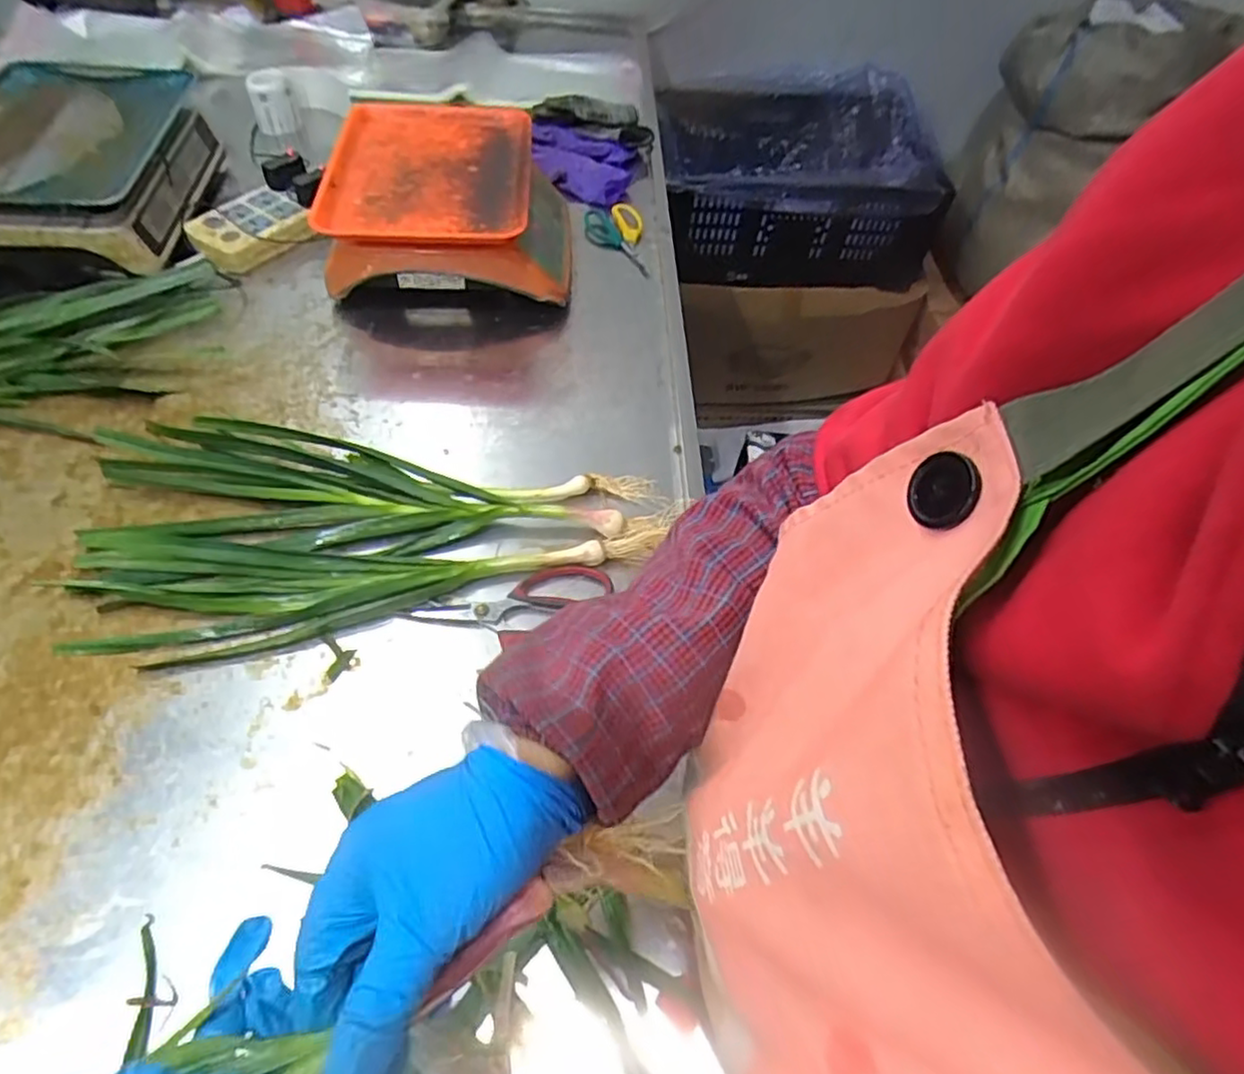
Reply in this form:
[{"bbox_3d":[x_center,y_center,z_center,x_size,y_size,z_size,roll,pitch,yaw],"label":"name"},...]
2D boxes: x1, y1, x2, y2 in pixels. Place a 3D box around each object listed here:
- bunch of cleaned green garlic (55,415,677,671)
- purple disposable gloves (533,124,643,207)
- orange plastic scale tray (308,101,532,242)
[{"bbox_3d":[-0.235,-0.033,0.659,0.517,0.039,0.238,-11,57,-12],"label":"bunch of cleaned green garlic"},{"bbox_3d":[-0.070,-0.589,1.068,0.170,0.040,0.158,14,55,5],"label":"purple disposable gloves"},{"bbox_3d":[-0.231,-0.456,0.823,0.231,0.025,0.300,0,55,-5],"label":"orange plastic scale tray"}]

